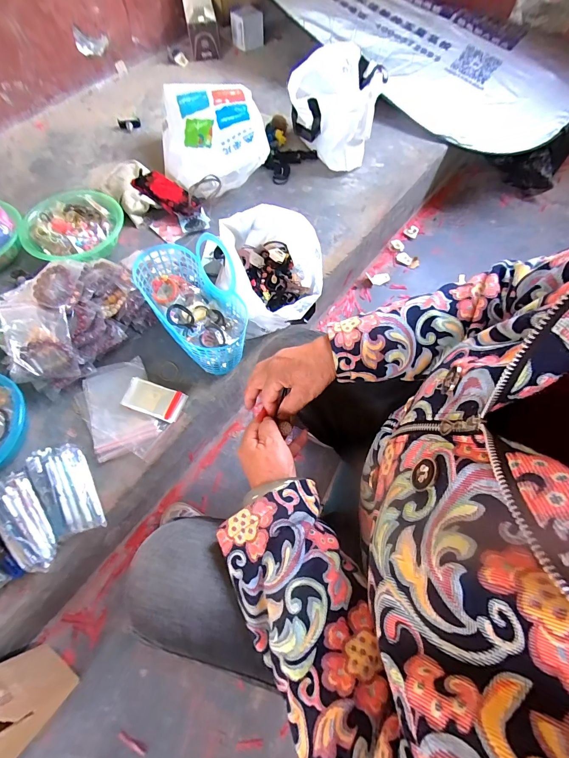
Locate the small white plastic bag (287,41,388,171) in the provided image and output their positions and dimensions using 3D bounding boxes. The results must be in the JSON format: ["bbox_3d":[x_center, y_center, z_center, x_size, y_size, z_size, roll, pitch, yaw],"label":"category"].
[{"bbox_3d":[0.145,-0.798,0.987,0.241,0.213,0.229,17,65,6],"label":"small white plastic bag"}]

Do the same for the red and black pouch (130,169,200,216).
[{"bbox_3d":[-0.325,-0.516,0.939,0.198,0.045,0.098,31,68,12],"label":"red and black pouch"}]

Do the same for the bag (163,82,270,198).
[{"bbox_3d":[-0.212,-0.690,0.972,0.282,0.139,0.335,-12,66,-7],"label":"bag"}]

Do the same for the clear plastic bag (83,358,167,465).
[{"bbox_3d":[-0.332,0.064,0.682,0.131,0.012,0.212,-23,67,-12],"label":"clear plastic bag"}]

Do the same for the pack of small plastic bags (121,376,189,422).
[{"bbox_3d":[-0.272,0.042,0.696,0.125,0.008,0.066,18,65,7],"label":"pack of small plastic bags"}]

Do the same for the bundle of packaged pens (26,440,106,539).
[{"bbox_3d":[-0.392,0.195,0.598,0.081,0.055,0.179,-28,68,-14],"label":"bundle of packaged pens"}]

